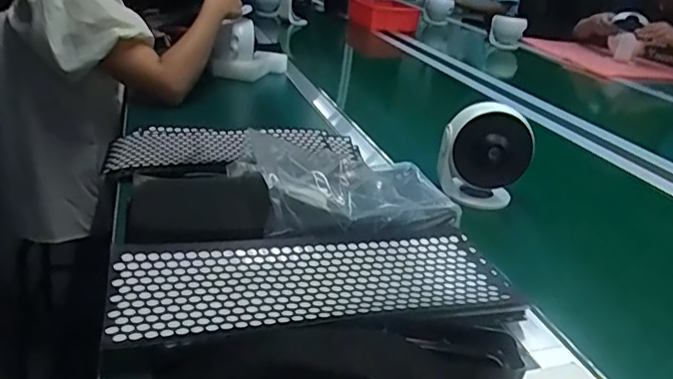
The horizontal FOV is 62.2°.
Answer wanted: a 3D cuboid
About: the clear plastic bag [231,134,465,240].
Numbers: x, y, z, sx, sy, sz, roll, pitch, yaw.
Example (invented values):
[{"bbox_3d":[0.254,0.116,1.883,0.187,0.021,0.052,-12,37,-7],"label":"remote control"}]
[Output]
[{"bbox_3d":[0.002,-0.019,0.690,0.230,0.048,0.255,-6,27,-24],"label":"clear plastic bag"}]

